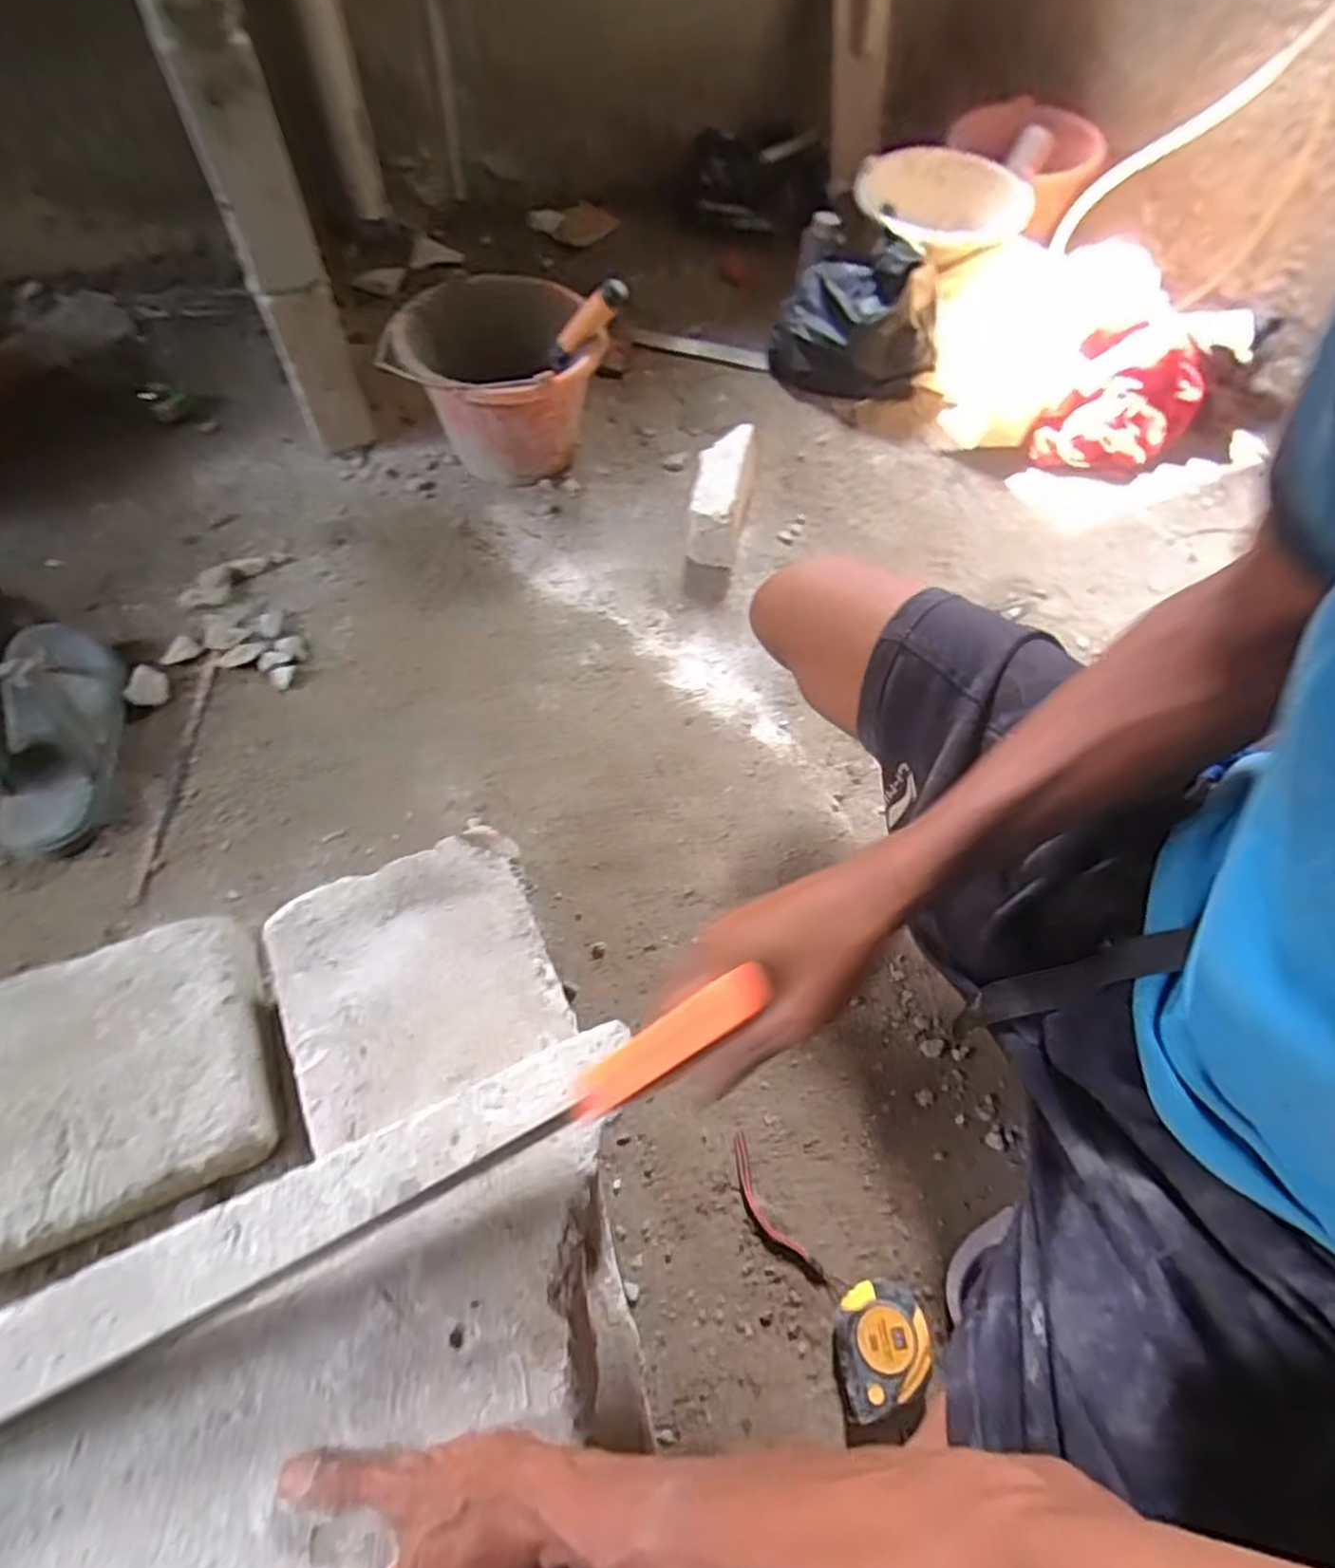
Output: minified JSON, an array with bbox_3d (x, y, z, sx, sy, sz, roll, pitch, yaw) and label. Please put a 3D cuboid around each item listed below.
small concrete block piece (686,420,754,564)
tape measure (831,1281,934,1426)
[{"bbox_3d":[0.066,-0.352,0.909,0.067,0.085,0.180,8,61,2],"label":"small concrete block piece"},{"bbox_3d":[0.152,0.393,0.516,0.064,0.038,0.068,-5,61,-5],"label":"tape measure"}]

